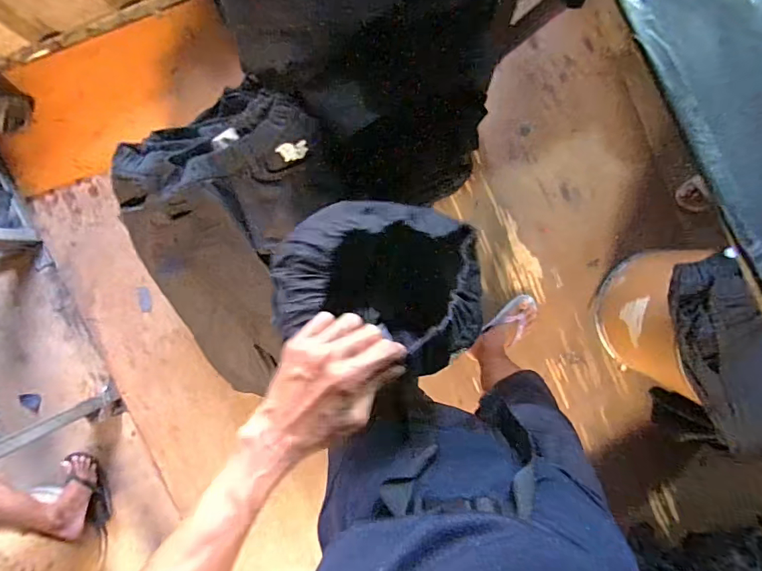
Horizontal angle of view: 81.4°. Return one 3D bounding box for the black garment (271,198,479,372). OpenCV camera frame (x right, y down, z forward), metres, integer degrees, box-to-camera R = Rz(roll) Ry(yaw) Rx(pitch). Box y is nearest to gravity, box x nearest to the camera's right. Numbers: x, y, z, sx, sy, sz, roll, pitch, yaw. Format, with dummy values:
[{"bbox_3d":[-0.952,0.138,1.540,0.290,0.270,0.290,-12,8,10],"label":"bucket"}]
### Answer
[{"bbox_3d":[0.004,-0.012,0.460,0.212,0.112,0.158,19,95,1],"label":"black garment"}]

